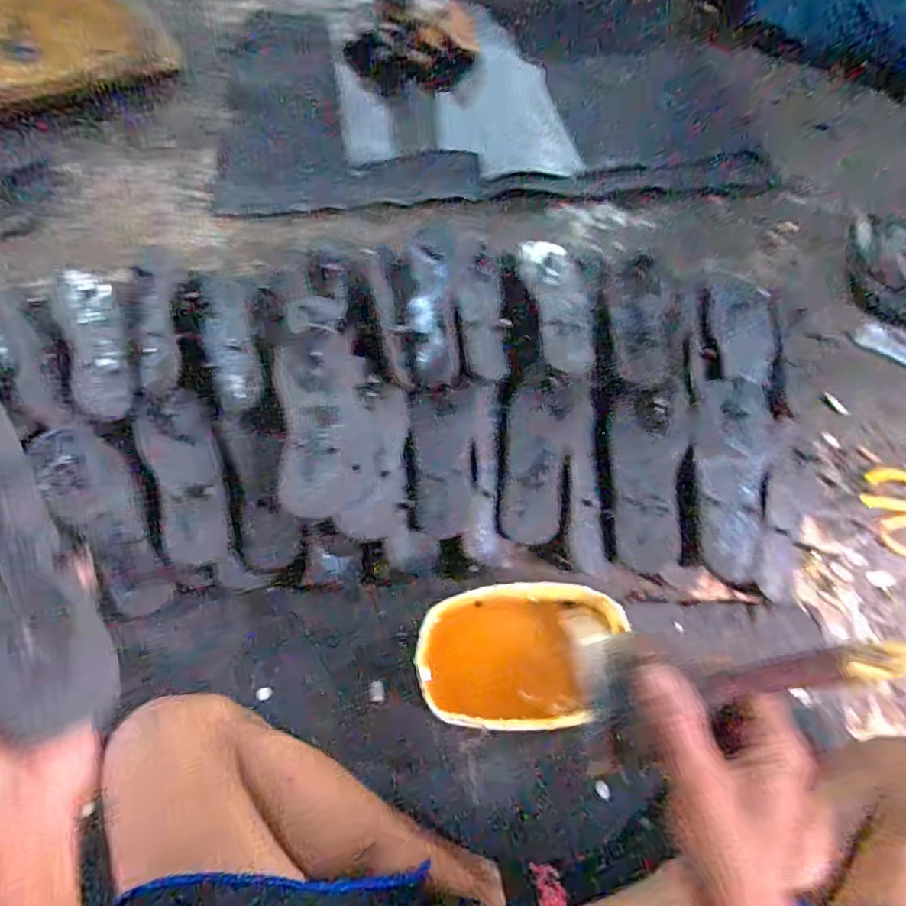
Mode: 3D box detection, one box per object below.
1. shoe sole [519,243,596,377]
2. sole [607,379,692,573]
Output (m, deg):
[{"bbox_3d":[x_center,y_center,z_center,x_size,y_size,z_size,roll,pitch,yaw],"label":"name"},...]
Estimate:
[{"bbox_3d":[0.144,-0.219,0.756,0.081,0.032,0.256,-7,61,-4],"label":"shoe sole"},{"bbox_3d":[0.234,0.019,0.652,0.089,0.024,0.229,6,74,3],"label":"sole"}]

